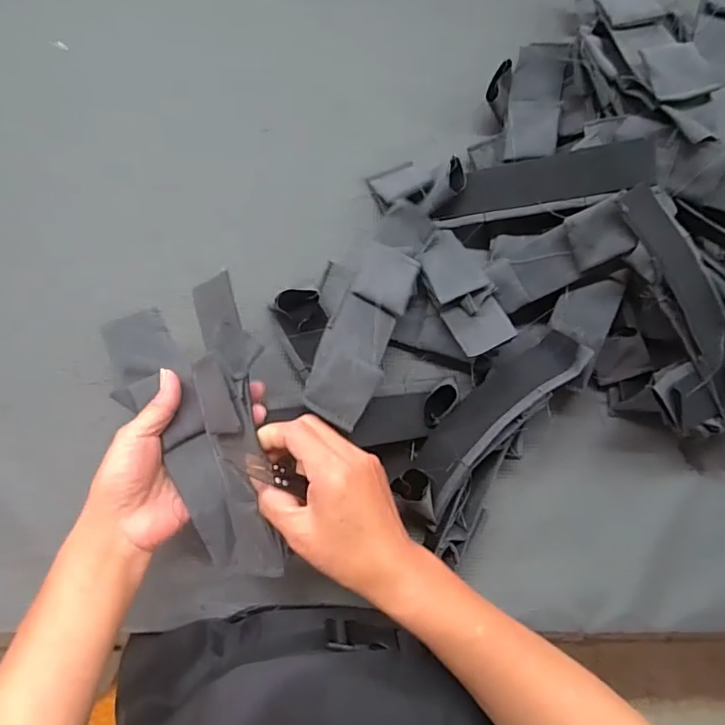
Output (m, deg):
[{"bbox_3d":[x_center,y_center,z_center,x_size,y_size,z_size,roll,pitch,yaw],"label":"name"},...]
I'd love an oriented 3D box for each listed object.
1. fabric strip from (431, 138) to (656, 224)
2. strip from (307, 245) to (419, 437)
[{"bbox_3d":[0.148,-0.146,0.420,0.170,0.019,0.045,-9,85,14],"label":"fabric strip"},{"bbox_3d":[0.002,-0.026,0.388,0.049,0.009,0.148,27,69,-16],"label":"strip"}]

